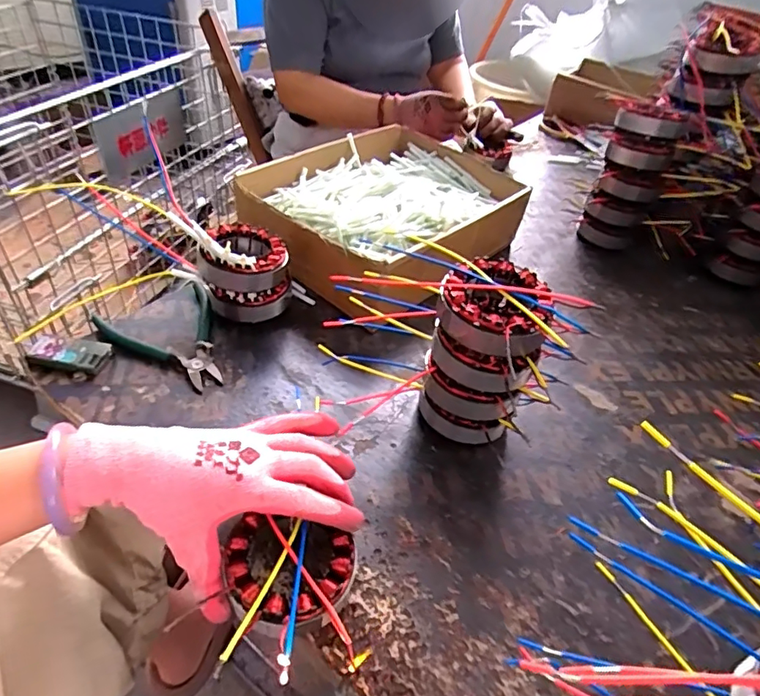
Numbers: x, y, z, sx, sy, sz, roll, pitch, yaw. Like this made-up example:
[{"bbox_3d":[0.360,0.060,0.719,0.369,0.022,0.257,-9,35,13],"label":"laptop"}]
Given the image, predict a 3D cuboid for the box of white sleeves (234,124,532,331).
[{"bbox_3d":[0.013,-0.181,0.682,0.246,0.099,0.338,35,49,27],"label":"box of white sleeves"}]

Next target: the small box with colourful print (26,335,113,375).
[{"bbox_3d":[-0.295,0.006,0.489,0.073,0.015,0.031,10,43,4],"label":"small box with colourful print"}]

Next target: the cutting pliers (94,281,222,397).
[{"bbox_3d":[-0.205,-0.011,0.519,0.105,0.026,0.138,-29,53,-33],"label":"cutting pliers"}]

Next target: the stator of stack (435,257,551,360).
[{"bbox_3d":[0.088,-0.029,0.400,0.082,0.045,0.089,10,43,4],"label":"stator of stack"}]

